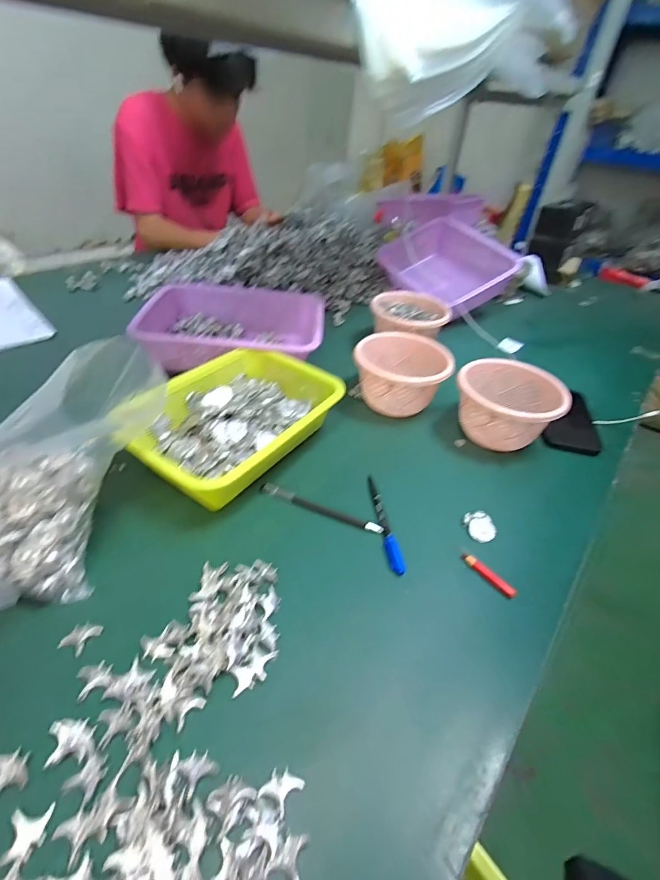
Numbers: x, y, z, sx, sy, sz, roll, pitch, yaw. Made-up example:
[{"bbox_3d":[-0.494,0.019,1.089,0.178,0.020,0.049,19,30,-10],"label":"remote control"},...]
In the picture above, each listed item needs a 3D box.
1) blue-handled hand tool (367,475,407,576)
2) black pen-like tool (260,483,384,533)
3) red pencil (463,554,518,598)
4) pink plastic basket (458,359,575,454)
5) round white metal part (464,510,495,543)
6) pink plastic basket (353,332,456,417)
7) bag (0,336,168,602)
[{"bbox_3d":[0.062,0.092,0.474,0.015,0.010,0.140,-2,41,-11],"label":"blue-handled hand tool"},{"bbox_3d":[-0.012,0.081,0.487,0.156,0.009,0.015,18,42,12],"label":"black pen-like tool"},{"bbox_3d":[0.169,0.144,0.432,0.011,0.008,0.061,-30,53,-35],"label":"red pencil"},{"bbox_3d":[0.257,-0.042,0.596,0.143,0.095,0.130,33,47,27],"label":"pink plastic basket"},{"bbox_3d":[0.180,0.101,0.477,0.034,0.011,0.039,2,41,-5],"label":"round white metal part"},{"bbox_3d":[0.110,-0.098,0.648,0.144,0.091,0.132,13,41,7],"label":"pink plastic basket"},{"bbox_3d":[-0.274,0.011,0.413,0.132,0.110,0.260,14,61,8],"label":"bag"}]

